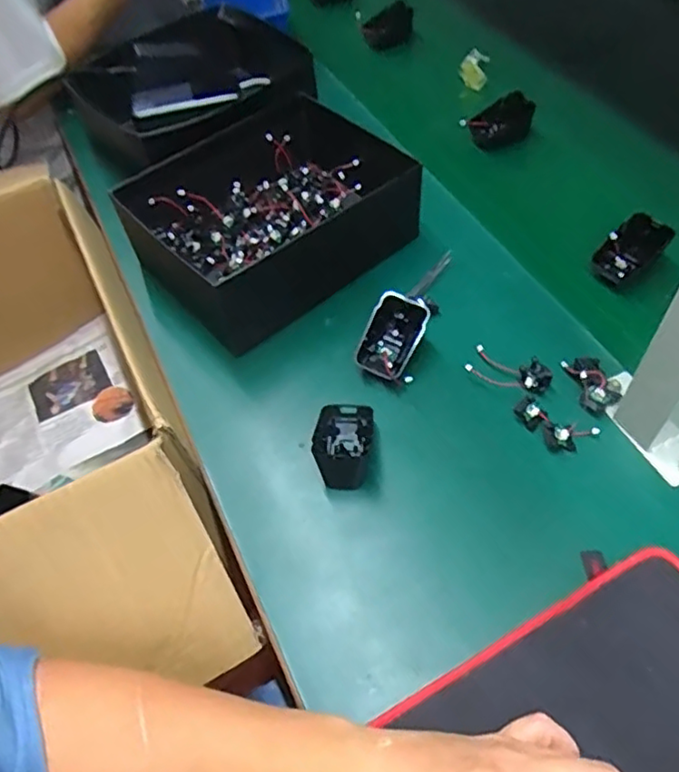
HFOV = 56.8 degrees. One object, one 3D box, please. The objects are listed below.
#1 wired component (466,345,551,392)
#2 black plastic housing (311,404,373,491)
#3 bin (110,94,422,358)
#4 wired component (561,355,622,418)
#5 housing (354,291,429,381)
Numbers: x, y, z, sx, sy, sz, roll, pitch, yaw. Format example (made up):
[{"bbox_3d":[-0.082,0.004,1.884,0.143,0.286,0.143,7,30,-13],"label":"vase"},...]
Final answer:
[{"bbox_3d":[0.145,-0.014,0.535,0.068,0.019,0.035,20,60,18],"label":"wired component"},{"bbox_3d":[0.003,0.042,0.501,0.042,0.034,0.076,1,56,7],"label":"black plastic housing"},{"bbox_3d":[-0.066,-0.173,0.627,0.253,0.091,0.191,-34,59,-16],"label":"bin"},{"bbox_3d":[0.206,-0.006,0.513,0.039,0.019,0.053,-31,58,-14],"label":"wired component"},{"bbox_3d":[0.046,-0.044,0.548,0.044,0.018,0.073,26,93,6],"label":"housing"}]

